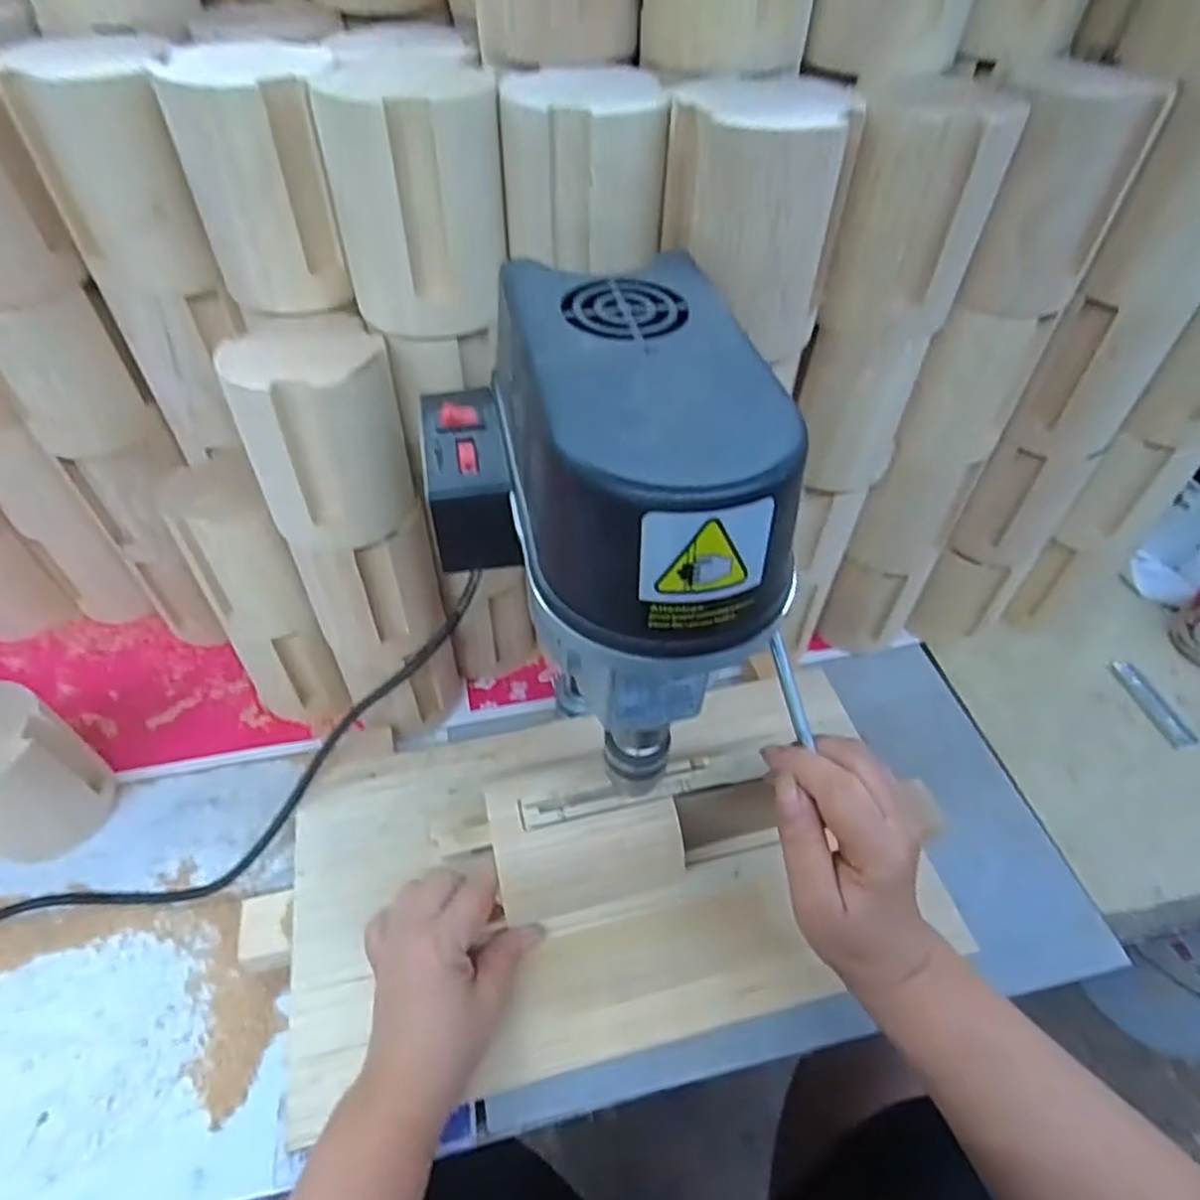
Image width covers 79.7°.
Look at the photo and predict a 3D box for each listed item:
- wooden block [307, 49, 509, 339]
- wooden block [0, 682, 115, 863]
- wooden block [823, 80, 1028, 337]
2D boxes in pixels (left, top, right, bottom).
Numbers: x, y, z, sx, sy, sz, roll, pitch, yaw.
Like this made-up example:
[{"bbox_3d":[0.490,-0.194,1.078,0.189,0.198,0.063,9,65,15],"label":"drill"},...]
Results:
[{"bbox_3d":[-0.088,-0.197,0.349,0.081,0.098,0.087,-5,50,-6],"label":"wooden block"},{"bbox_3d":[-0.362,0.112,0.446,0.066,0.115,0.076,28,53,23],"label":"wooden block"},{"bbox_3d":[0.157,-0.189,0.350,0.059,0.098,0.077,28,54,20],"label":"wooden block"}]

